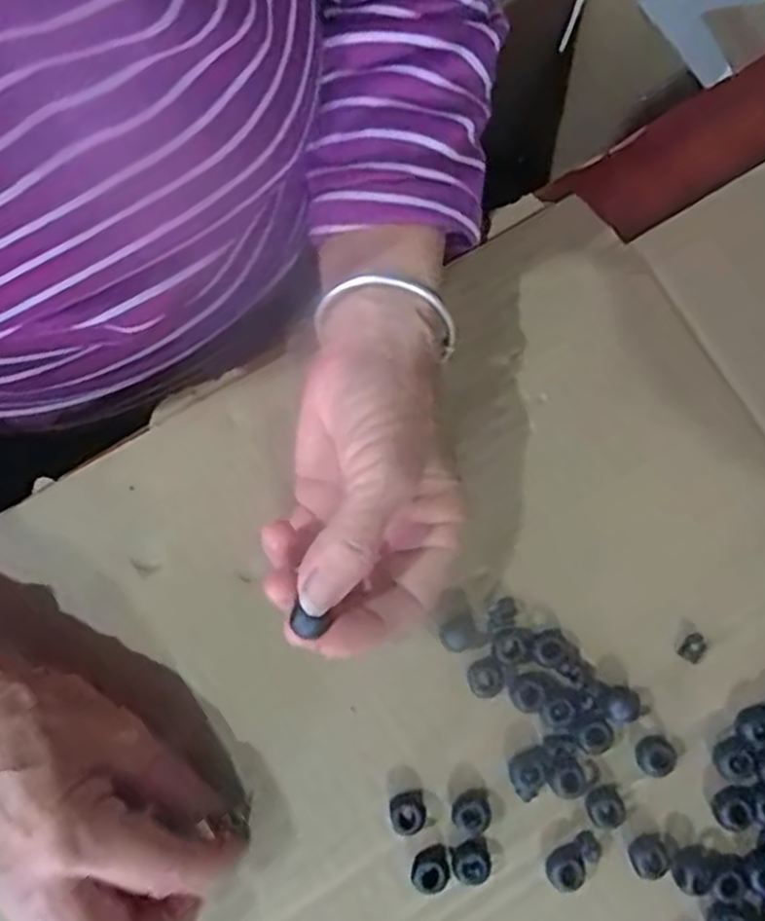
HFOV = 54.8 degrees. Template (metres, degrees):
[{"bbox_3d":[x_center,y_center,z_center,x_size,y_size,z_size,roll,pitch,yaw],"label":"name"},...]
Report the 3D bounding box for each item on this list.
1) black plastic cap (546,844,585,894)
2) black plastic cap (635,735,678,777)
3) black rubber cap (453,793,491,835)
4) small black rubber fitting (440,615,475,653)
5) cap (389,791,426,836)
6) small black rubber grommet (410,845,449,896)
[{"bbox_3d":[0.074,0.164,0.298,0.015,0.011,0.013,-33,81,-7],"label":"black plastic cap"},{"bbox_3d":[0.113,0.123,0.307,0.013,0.011,0.015,40,81,7],"label":"black plastic cap"},{"bbox_3d":[0.036,0.145,0.302,0.015,0.008,0.014,0,78,-1],"label":"black rubber cap"},{"bbox_3d":[0.032,0.074,0.312,0.015,0.006,0.013,-32,80,-7],"label":"small black rubber fitting"},{"bbox_3d":[0.010,0.144,0.301,0.015,0.010,0.013,-17,79,-4],"label":"cap"},{"bbox_3d":[0.019,0.164,0.296,0.016,0.013,0.013,-16,79,-4],"label":"small black rubber grommet"}]

